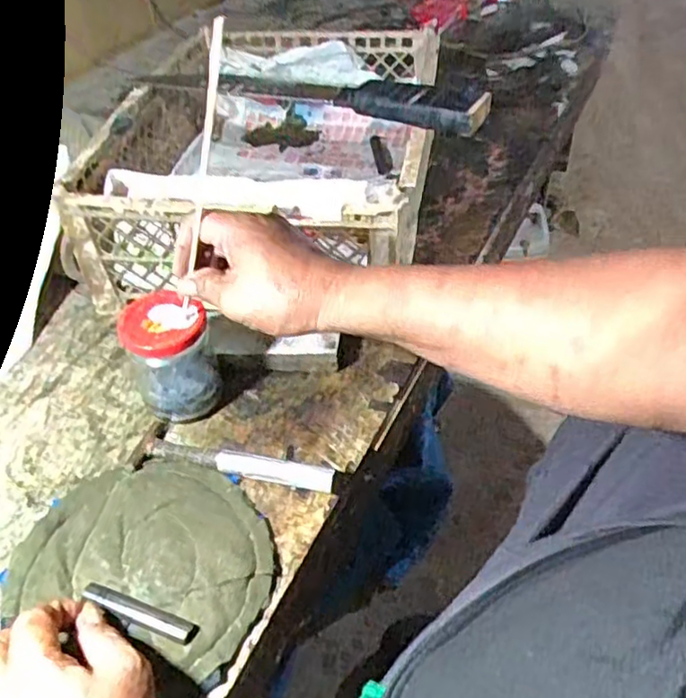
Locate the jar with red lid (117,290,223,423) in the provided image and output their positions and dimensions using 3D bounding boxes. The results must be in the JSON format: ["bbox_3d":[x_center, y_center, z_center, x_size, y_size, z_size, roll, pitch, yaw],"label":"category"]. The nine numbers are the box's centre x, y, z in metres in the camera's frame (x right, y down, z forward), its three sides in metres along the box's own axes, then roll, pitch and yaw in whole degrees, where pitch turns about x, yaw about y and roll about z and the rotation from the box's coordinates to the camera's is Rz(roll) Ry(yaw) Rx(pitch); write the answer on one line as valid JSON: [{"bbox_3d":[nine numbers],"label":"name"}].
[{"bbox_3d":[-0.138,0.008,0.535,0.068,0.094,0.060,-16,44,-12],"label":"jar with red lid"}]

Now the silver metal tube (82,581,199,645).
[{"bbox_3d":[-0.130,0.168,0.424,0.082,0.008,0.015,17,48,17],"label":"silver metal tube"}]

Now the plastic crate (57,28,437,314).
[{"bbox_3d":[-0.070,-0.219,0.727,0.305,0.142,0.406,1,44,8],"label":"plastic crate"}]

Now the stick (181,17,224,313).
[{"bbox_3d":[-0.091,-0.104,0.423,0.006,0.217,0.007,19,47,-2],"label":"stick"}]

